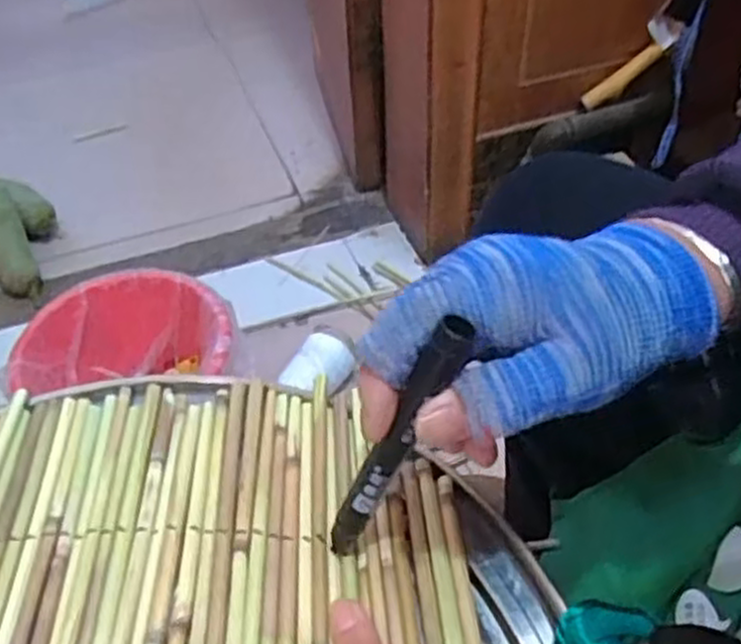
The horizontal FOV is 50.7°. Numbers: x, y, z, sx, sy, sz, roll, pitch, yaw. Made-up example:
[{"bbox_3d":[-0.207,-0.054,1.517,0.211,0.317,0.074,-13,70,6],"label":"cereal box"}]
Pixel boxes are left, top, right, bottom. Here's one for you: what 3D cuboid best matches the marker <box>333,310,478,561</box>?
[{"bbox_3d":[0.008,0.049,0.292,0.015,0.126,0.013,1,40,-32],"label":"marker"}]

